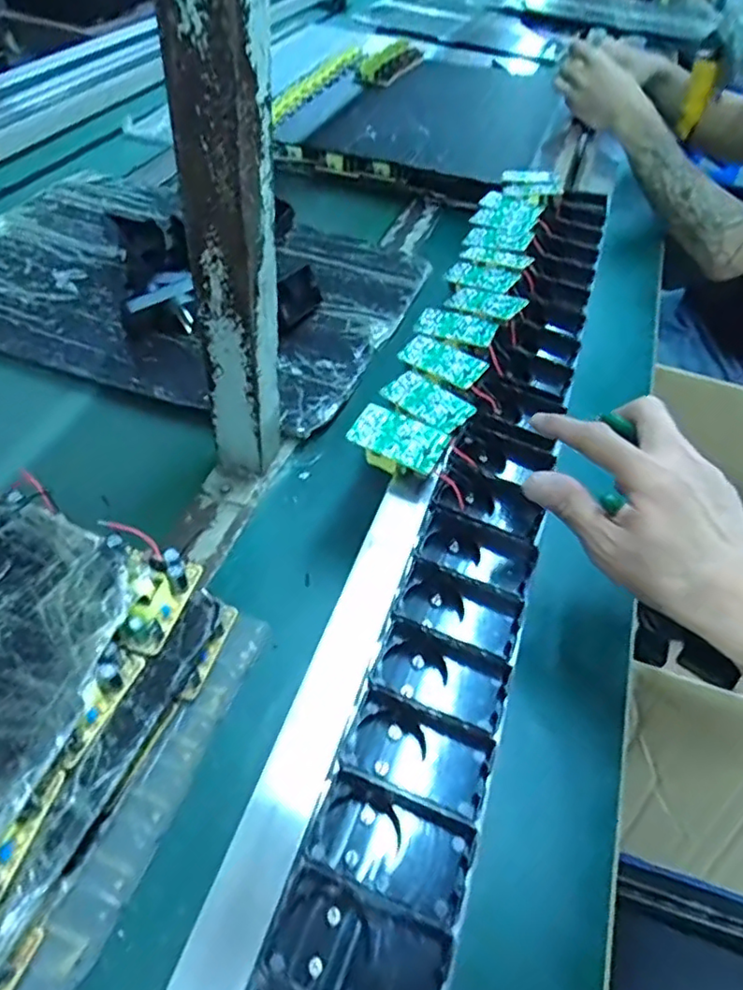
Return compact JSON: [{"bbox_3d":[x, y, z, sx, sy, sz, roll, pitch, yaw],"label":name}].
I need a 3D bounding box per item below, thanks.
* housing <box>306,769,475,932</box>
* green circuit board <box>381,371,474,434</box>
[{"bbox_3d":[0.009,0.159,0.291,0.070,0.015,0.041,22,51,13],"label":"housing"},{"bbox_3d":[0.042,-0.069,0.461,0.065,0.004,0.040,37,57,27],"label":"green circuit board"}]

